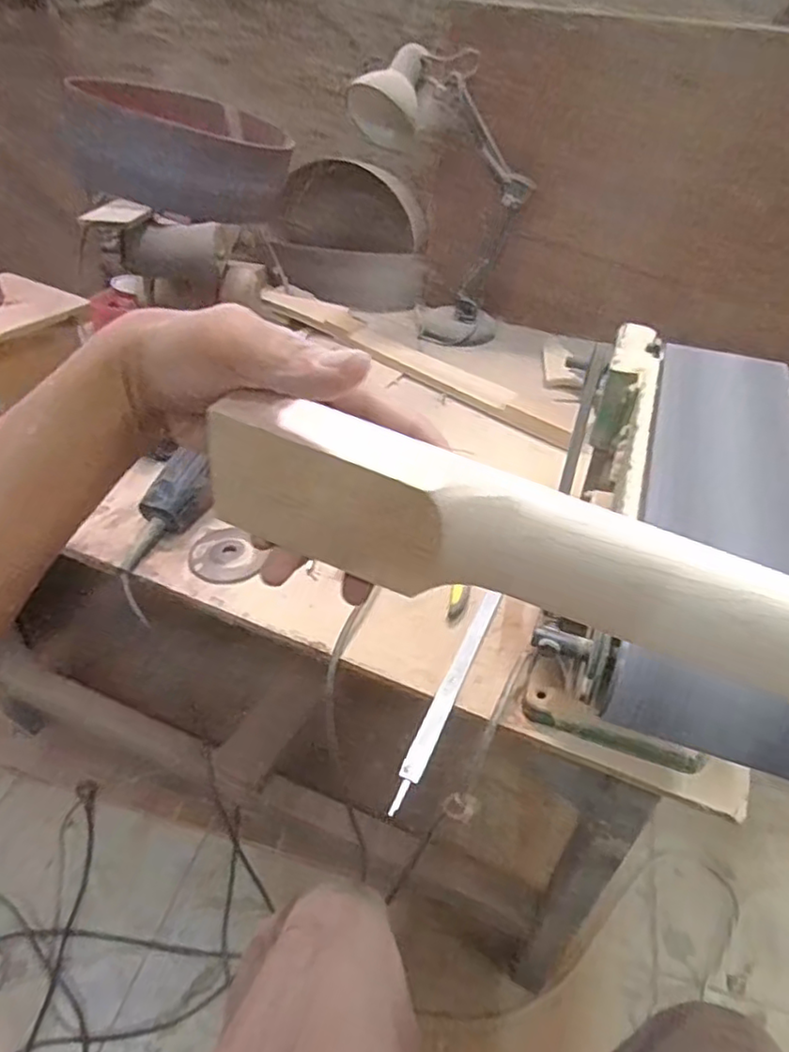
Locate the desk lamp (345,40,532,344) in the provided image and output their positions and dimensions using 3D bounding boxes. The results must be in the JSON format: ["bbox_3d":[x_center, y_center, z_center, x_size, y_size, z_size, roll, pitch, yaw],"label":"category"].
[{"bbox_3d":[0.077,-0.528,1.080,0.282,0.417,0.145,17,43,16],"label":"desk lamp"}]

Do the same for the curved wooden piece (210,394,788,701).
[{"bbox_3d":[0.165,0.055,0.222,0.506,0.055,0.032,20,44,12],"label":"curved wooden piece"}]

